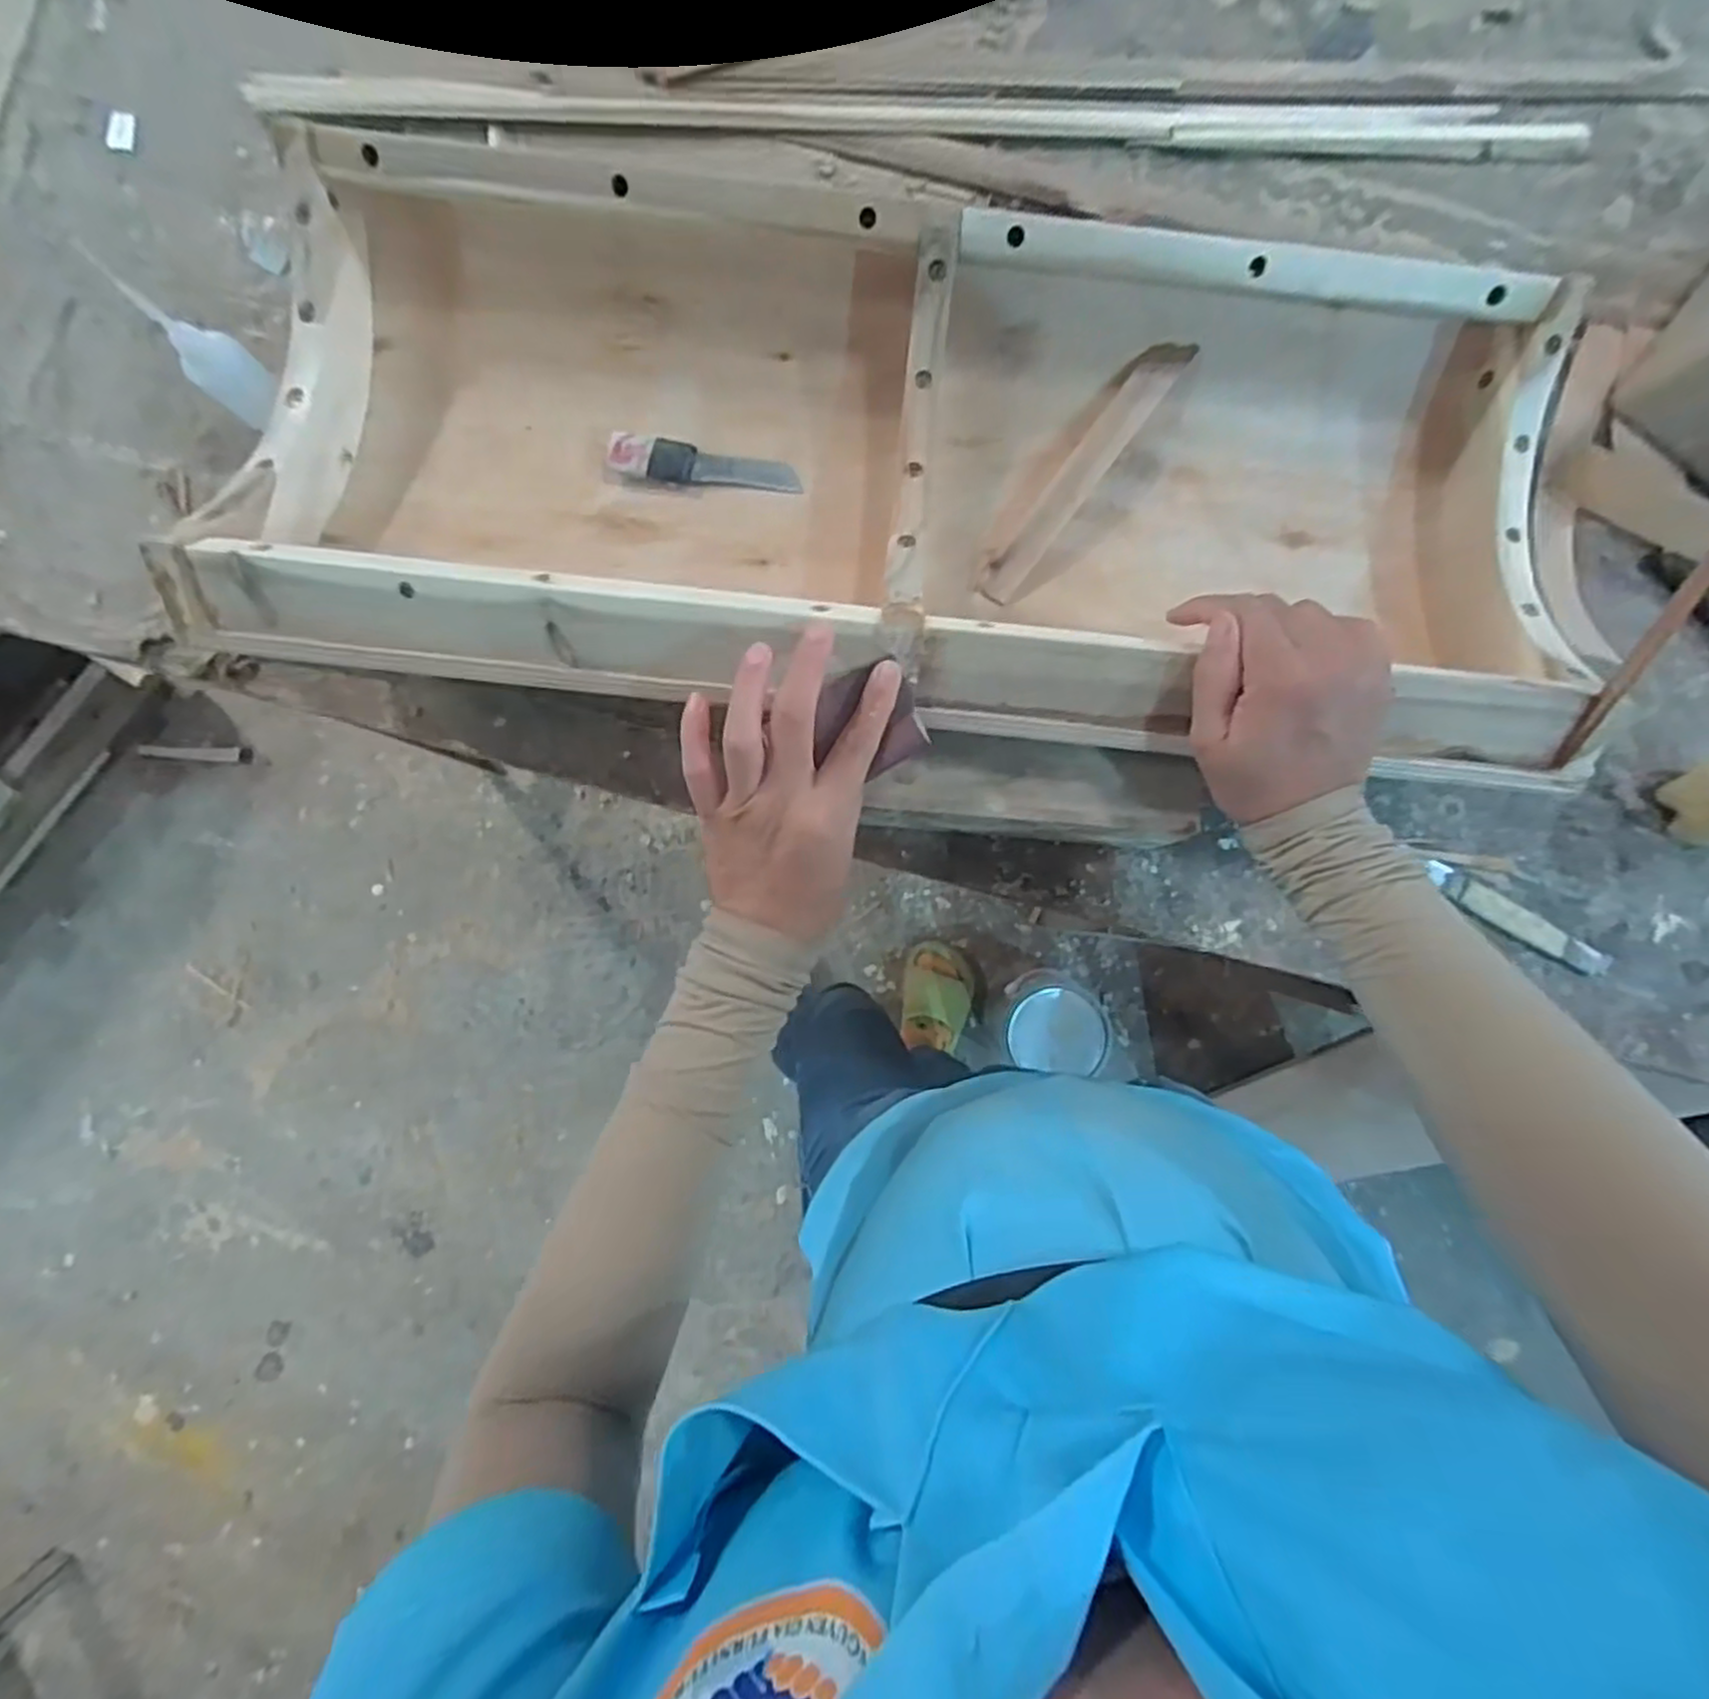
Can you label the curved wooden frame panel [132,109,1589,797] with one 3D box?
[{"bbox_3d":[0.049,-0.218,0.418,0.726,0.108,0.329,2,86,-1],"label":"curved wooden frame panel"}]

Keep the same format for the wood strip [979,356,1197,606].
[{"bbox_3d":[0.135,-0.221,0.461,0.023,0.018,0.181,36,86,1],"label":"wood strip"}]

